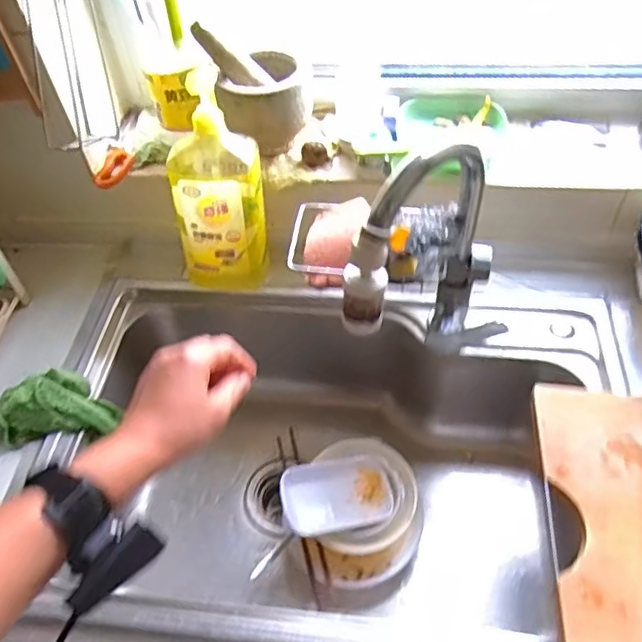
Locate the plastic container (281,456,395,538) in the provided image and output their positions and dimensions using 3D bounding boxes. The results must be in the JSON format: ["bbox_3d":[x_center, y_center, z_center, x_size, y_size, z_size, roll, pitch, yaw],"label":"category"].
[{"bbox_3d":[0.020,0.218,0.761,0.135,0.030,0.090,-15,52,-6],"label":"plastic container"}]

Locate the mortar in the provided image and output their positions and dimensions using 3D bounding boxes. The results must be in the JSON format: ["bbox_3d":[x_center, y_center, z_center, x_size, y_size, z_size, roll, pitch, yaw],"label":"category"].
[{"bbox_3d":[-0.075,-0.288,0.802,0.118,0.103,0.118,-21,53,-11],"label":"mortar"}]

